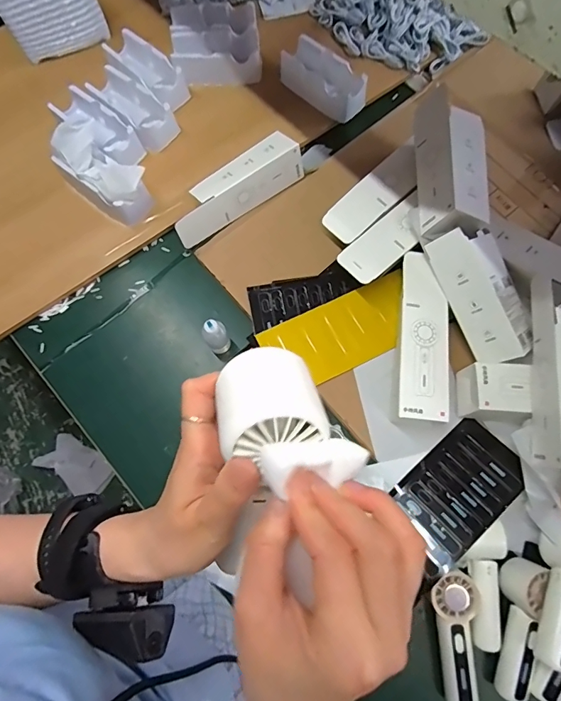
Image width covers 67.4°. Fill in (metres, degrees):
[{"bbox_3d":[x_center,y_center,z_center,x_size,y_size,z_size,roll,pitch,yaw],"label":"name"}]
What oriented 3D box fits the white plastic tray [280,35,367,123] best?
[{"bbox_3d":[0.076,-0.501,0.779,0.080,0.051,0.168,-43,77,-12],"label":"white plastic tray"}]

